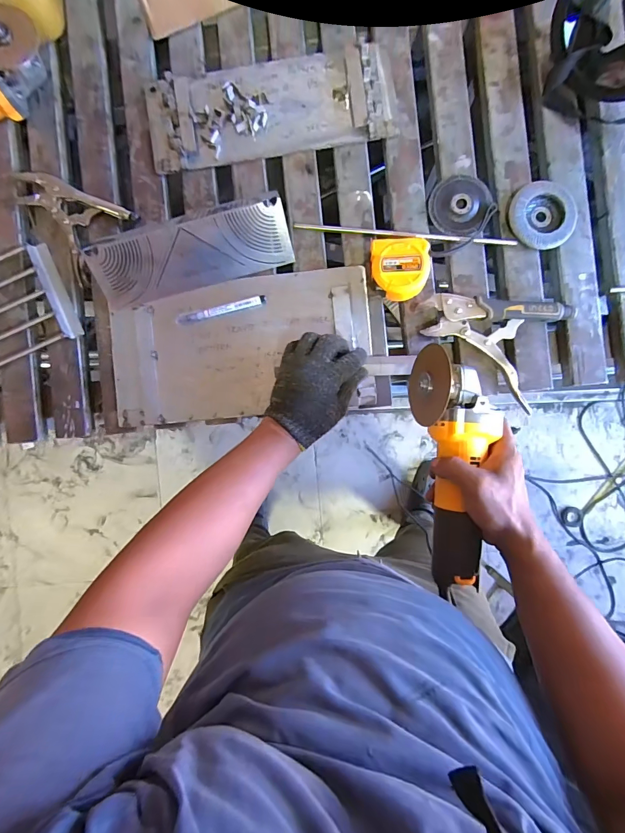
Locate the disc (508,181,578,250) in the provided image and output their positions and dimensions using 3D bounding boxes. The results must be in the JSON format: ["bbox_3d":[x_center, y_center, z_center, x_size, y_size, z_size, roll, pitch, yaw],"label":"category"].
[{"bbox_3d":[0.329,-0.287,0.534,0.095,0.013,0.094,0,92,2],"label":"disc"}]

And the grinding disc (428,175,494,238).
[{"bbox_3d":[0.211,-0.304,0.539,0.081,0.014,0.086,0,92,2],"label":"grinding disc"}]

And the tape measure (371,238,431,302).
[{"bbox_3d":[0.120,-0.203,0.528,0.076,0.043,0.077,1,92,2],"label":"tape measure"}]

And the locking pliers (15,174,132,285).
[{"bbox_3d":[-0.359,-0.305,0.553,0.127,0.022,0.161,-42,90,3],"label":"locking pliers"}]

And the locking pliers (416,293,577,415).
[{"bbox_3d":[0.255,-0.125,0.534,0.195,0.027,0.142,31,93,1],"label":"locking pliers"}]

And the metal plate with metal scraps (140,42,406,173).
[{"bbox_3d":[-0.066,-0.447,0.543,0.341,0.016,0.130,-8,91,2],"label":"metal plate with metal scraps"}]

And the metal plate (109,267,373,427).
[{"bbox_3d":[-0.103,-0.098,0.550,0.380,0.012,0.186,-10,92,1],"label":"metal plate"}]

